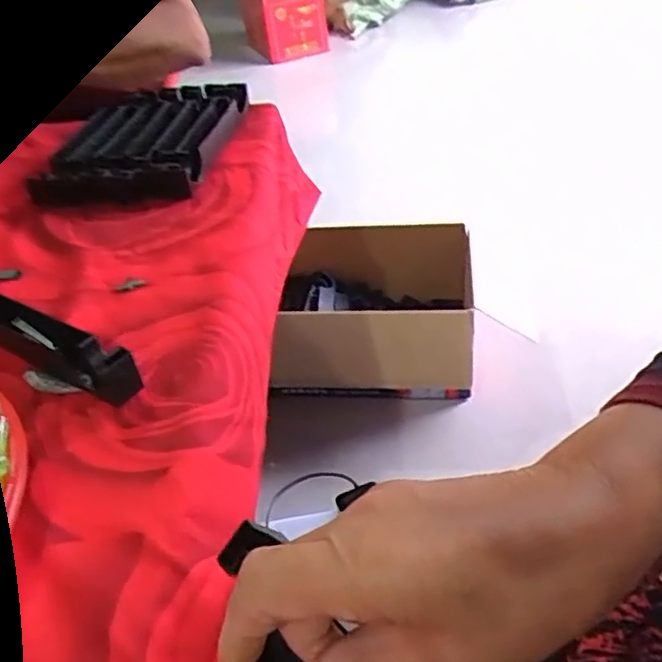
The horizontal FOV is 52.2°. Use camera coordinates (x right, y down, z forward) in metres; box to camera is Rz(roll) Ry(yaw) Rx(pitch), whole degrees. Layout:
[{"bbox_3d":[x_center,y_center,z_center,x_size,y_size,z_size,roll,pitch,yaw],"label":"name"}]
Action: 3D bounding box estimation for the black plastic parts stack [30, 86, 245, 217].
[{"bbox_3d":[-0.176,-0.178,0.635,0.146,0.048,0.182,3,41,13],"label":"black plastic parts stack"}]

